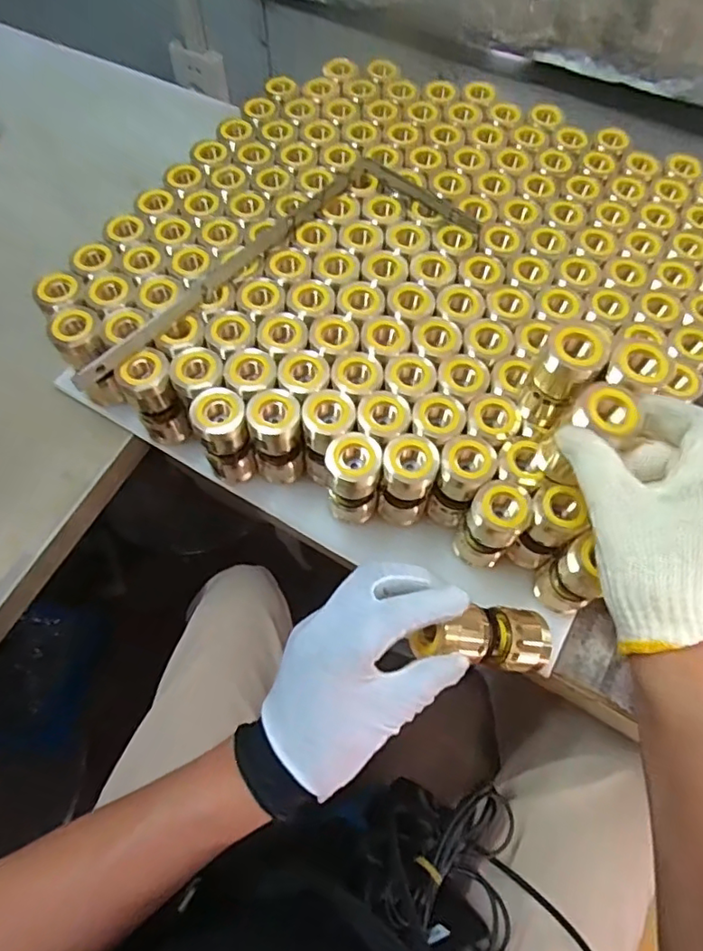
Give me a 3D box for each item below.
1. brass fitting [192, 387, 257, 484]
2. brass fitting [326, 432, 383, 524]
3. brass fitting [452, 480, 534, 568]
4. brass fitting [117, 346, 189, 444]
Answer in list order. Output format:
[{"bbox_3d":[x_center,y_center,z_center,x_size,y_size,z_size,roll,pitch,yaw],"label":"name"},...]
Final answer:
[{"bbox_3d":[-0.102,-0.027,0.462,0.038,0.097,0.035,0,63,-1],"label":"brass fitting"},{"bbox_3d":[0.001,0.007,0.451,0.039,0.102,0.031,-2,63,-2],"label":"brass fitting"},{"bbox_3d":[0.107,0.040,0.439,0.039,0.095,0.041,0,63,-1],"label":"brass fitting"},{"bbox_3d":[-0.163,-0.061,0.478,0.036,0.098,0.038,0,63,-1],"label":"brass fitting"}]

